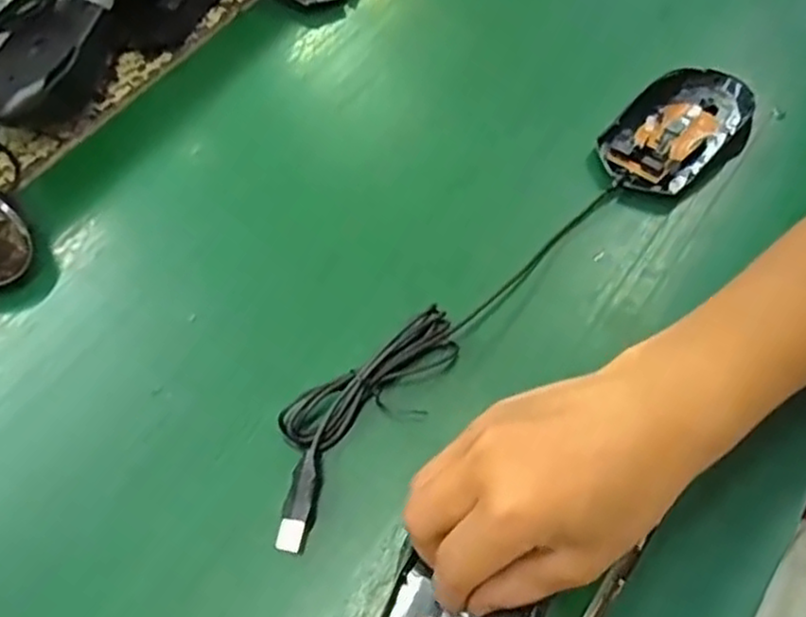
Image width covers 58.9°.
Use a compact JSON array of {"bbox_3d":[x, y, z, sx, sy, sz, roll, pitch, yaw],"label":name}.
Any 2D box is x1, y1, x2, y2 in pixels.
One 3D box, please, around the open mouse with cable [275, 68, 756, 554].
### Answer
[{"bbox_3d":[0.071,-0.029,0.397,0.384,0.018,0.063,-40,69,-19],"label":"open mouse with cable"}]

